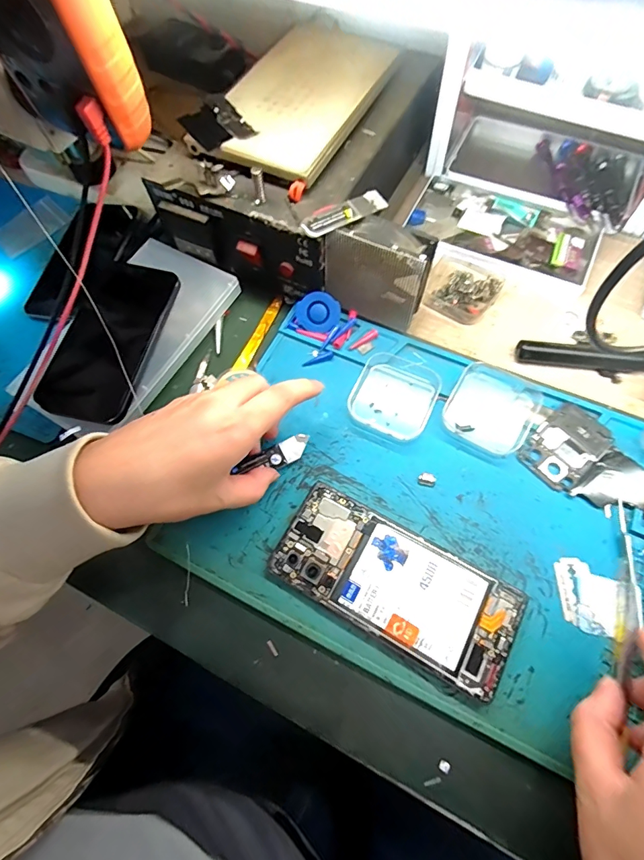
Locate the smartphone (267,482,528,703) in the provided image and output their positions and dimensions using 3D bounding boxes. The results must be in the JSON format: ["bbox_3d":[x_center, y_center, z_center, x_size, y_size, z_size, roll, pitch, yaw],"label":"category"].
[{"bbox_3d":[0.048,0.104,0.292,0.159,0.008,0.072,29,71,15],"label":"smartphone"}]

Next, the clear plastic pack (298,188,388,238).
[{"bbox_3d":[0.017,-0.160,0.317,0.069,0.008,0.016,-32,68,-11],"label":"clear plastic pack"}]

